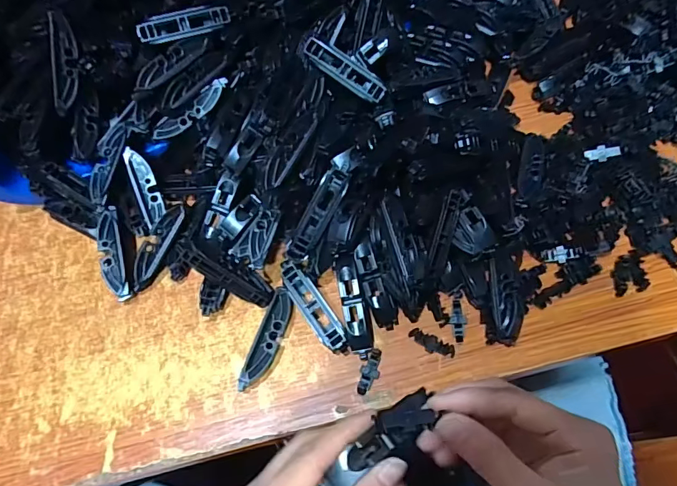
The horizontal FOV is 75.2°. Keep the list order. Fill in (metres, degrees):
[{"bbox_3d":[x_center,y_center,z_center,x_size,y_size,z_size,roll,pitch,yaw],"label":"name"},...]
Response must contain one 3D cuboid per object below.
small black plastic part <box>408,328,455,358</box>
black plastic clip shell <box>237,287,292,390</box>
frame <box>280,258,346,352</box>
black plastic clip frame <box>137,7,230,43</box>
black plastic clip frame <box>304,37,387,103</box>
[{"bbox_3d":[0.071,0.076,0.335,0.036,0.004,0.013,27,68,14],"label":"small black plastic part"},{"bbox_3d":[-0.053,0.074,0.334,0.017,0.018,0.078,17,66,10],"label":"black plastic clip shell"},{"bbox_3d":[-0.020,0.050,0.343,0.020,0.021,0.079,-32,67,-14],"label":"frame"},{"bbox_3d":[-0.127,-0.181,0.363,0.074,0.018,0.006,-18,27,-10],"label":"black plastic clip frame"},{"bbox_3d":[0.005,-0.137,0.350,0.073,0.011,0.016,36,69,4],"label":"black plastic clip frame"}]

